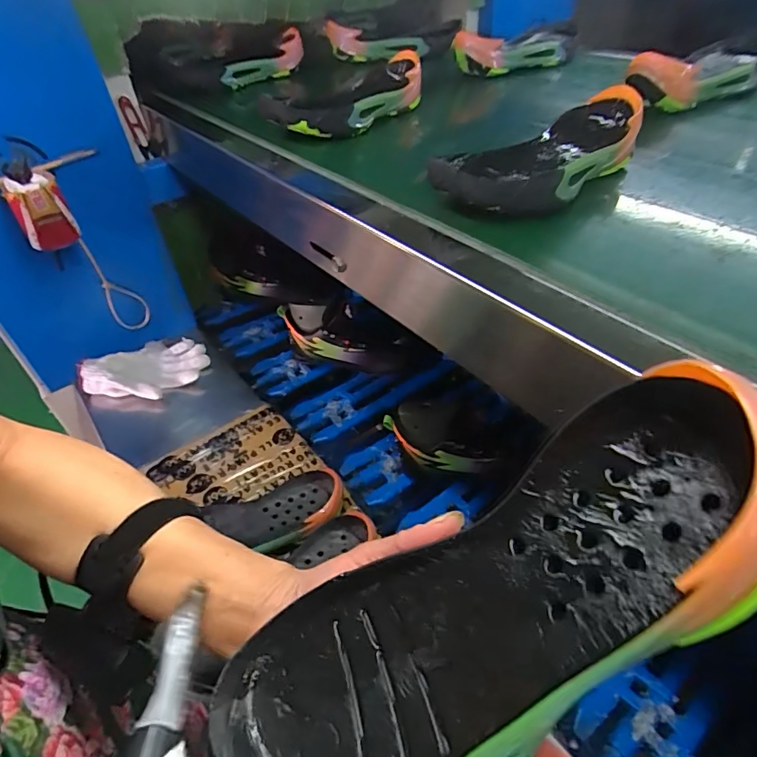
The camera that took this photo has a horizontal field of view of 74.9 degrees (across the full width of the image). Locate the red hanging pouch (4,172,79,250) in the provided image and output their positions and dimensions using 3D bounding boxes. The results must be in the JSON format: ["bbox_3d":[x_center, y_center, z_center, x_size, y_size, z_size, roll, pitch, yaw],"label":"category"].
[{"bbox_3d":[-0.465,-0.231,0.686,0.065,0.087,0.067,-27,49,-21],"label":"red hanging pouch"}]

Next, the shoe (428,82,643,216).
[{"bbox_3d":[0.152,-0.202,0.453,0.229,0.055,0.095,-36,52,-27],"label":"shoe"}]

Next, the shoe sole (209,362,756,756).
[{"bbox_3d":[0.038,0.092,0.191,0.240,0.039,0.090,-39,45,14],"label":"shoe sole"}]

